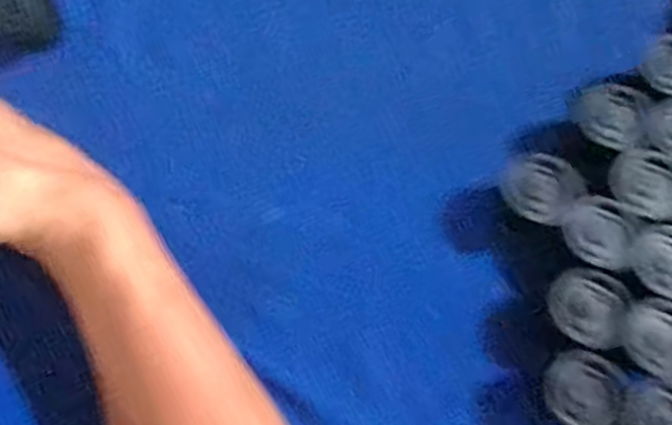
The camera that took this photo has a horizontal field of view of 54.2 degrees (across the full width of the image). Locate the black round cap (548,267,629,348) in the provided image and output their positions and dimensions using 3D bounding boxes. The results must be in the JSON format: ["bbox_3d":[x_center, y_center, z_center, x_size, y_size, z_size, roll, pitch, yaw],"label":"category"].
[{"bbox_3d":[0.120,0.044,0.310,0.034,0.008,0.036,17,75,3],"label":"black round cap"}]

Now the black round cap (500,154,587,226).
[{"bbox_3d":[0.104,-0.012,0.331,0.035,0.009,0.034,0,75,-1],"label":"black round cap"}]

